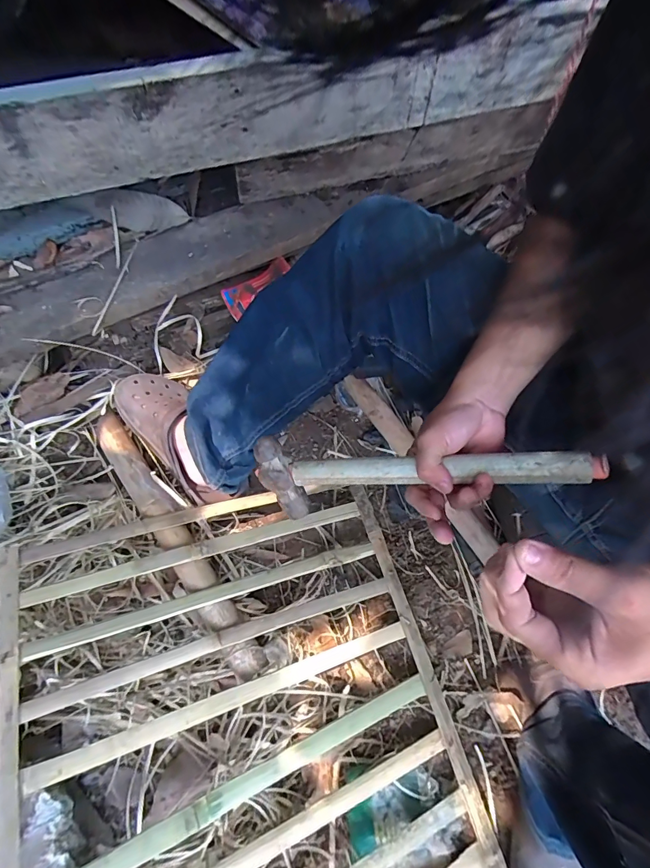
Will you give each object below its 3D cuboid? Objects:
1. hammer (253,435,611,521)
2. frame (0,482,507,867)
[{"bbox_3d":[0.076,0.037,0.368,0.288,0.079,0.048,-4,61,21],"label":"hammer"},{"bbox_3d":[-0.095,0.348,0.495,0.493,0.047,0.559,-11,67,-17],"label":"frame"}]

